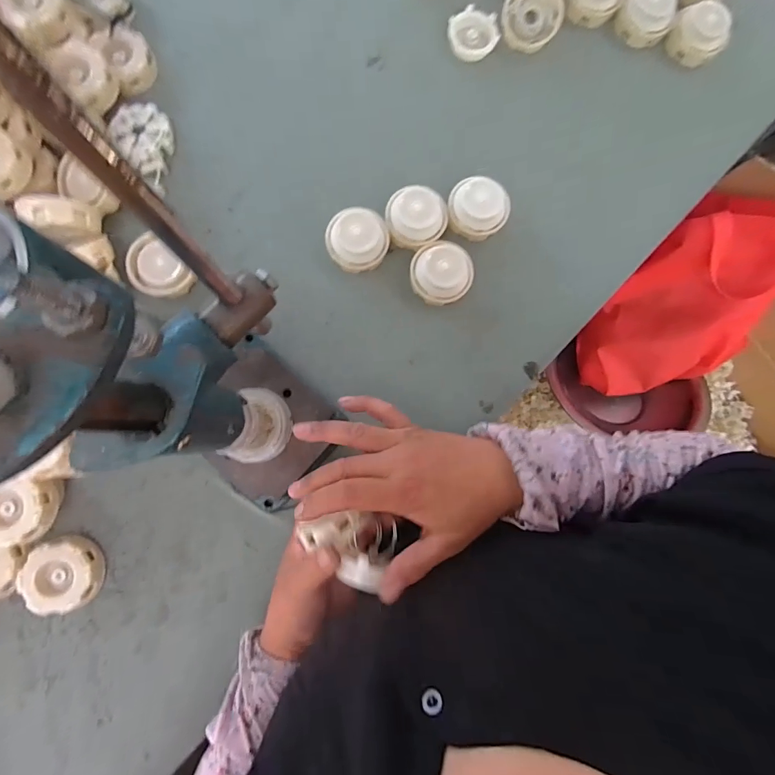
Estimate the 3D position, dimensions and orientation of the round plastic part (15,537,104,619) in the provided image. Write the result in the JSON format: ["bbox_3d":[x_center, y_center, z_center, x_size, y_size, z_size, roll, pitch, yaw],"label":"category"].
[{"bbox_3d":[-0.287,0.165,0.367,0.058,0.019,0.062,0,84,-4],"label":"round plastic part"}]

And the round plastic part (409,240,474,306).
[{"bbox_3d":[0.056,-0.116,0.425,0.062,0.029,0.056,10,83,-3],"label":"round plastic part"}]

